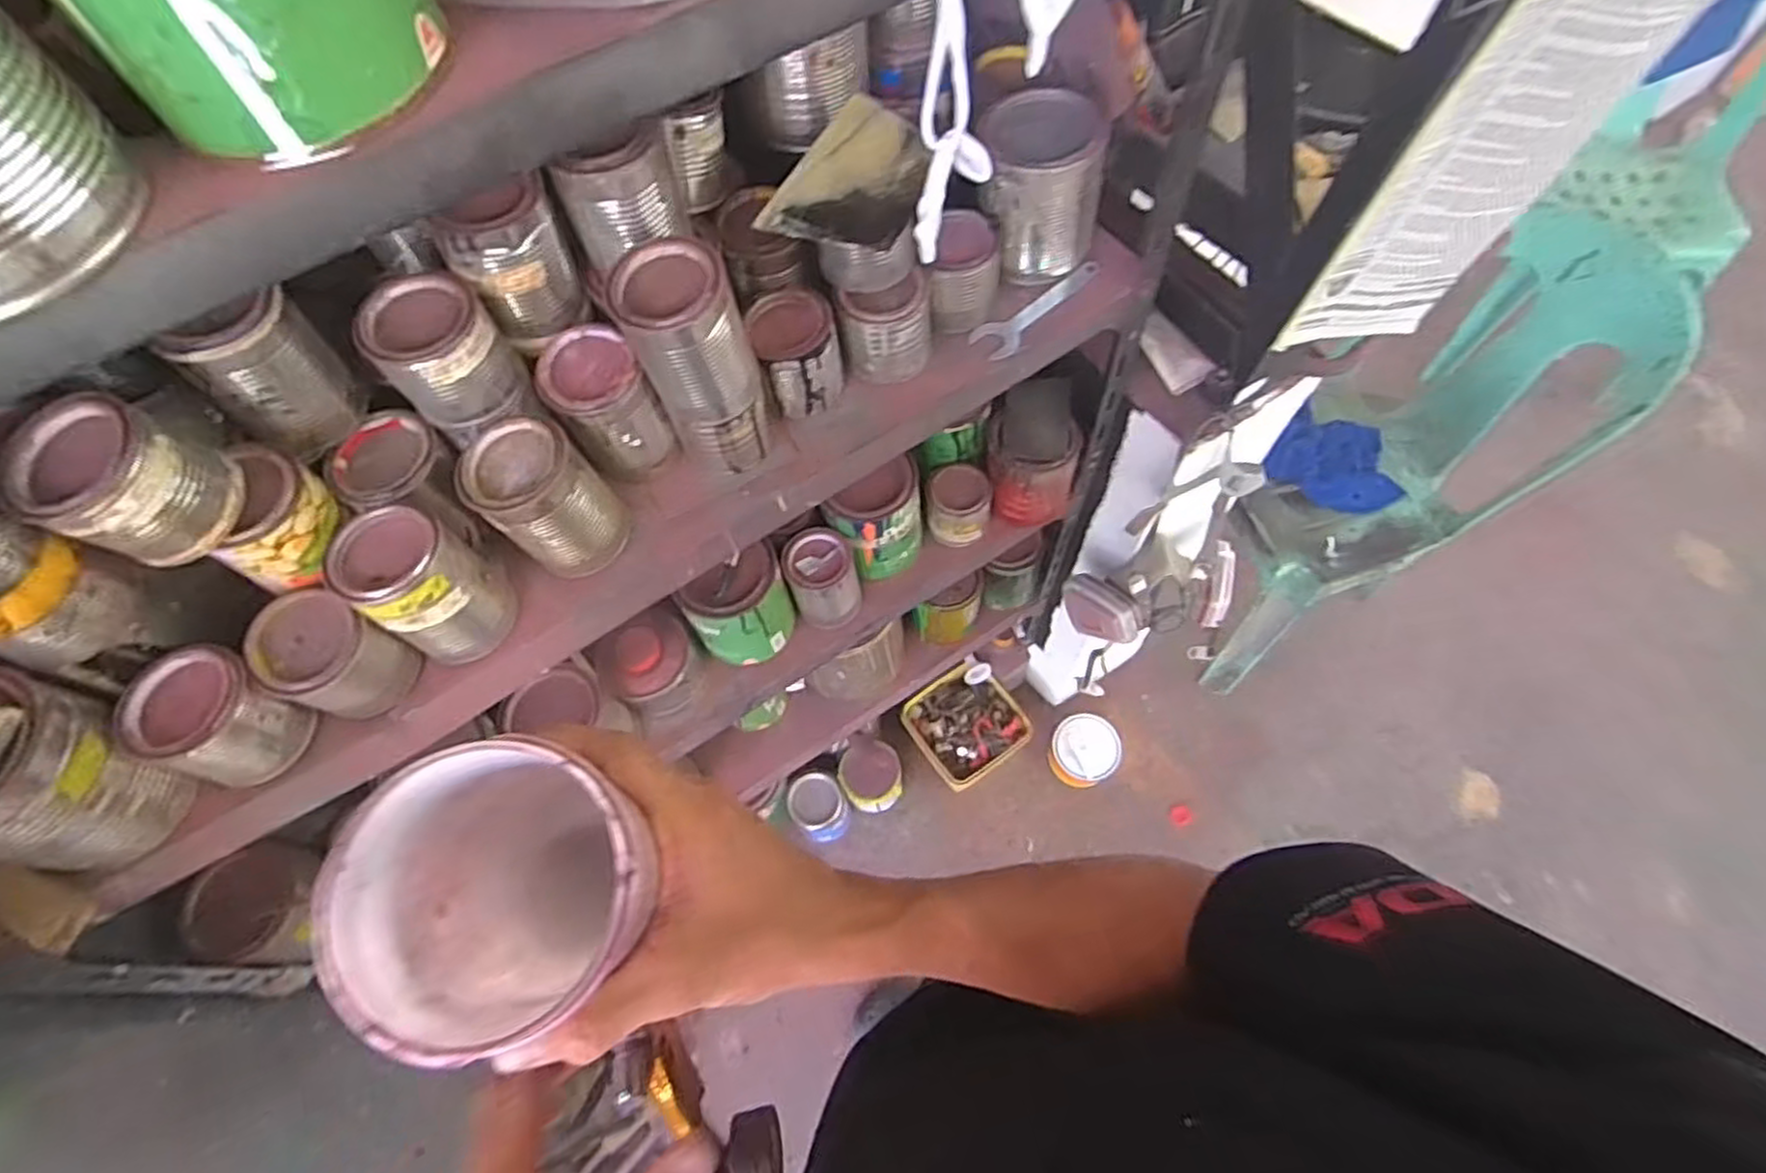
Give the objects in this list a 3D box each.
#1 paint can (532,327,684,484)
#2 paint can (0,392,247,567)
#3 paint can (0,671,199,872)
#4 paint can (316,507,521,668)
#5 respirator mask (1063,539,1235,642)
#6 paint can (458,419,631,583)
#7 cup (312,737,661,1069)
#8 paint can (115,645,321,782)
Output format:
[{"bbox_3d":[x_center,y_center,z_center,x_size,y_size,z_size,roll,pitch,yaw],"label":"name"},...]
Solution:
[{"bbox_3d":[-0.201,-0.131,0.565,0.065,0.097,0.065,-2,63,3],"label":"paint can"},{"bbox_3d":[-0.418,-0.058,0.424,0.069,0.070,0.074,31,69,18],"label":"paint can"},{"bbox_3d":[-0.507,0.115,0.459,0.091,0.115,0.093,-2,63,3],"label":"paint can"},{"bbox_3d":[-0.313,-0.003,0.522,0.077,0.108,0.071,33,70,18],"label":"paint can"},{"bbox_3d":[0.340,0.005,0.941,0.194,0.103,0.085,-10,63,-1],"label":"respirator mask"},{"bbox_3d":[-0.240,-0.064,0.539,0.077,0.097,0.072,-2,63,3],"label":"paint can"},{"bbox_3d":[-0.138,0.124,0.301,0.108,0.115,0.097,5,64,6],"label":"cup"},{"bbox_3d":[-0.436,0.083,0.504,0.070,0.079,0.068,21,67,14],"label":"paint can"}]

